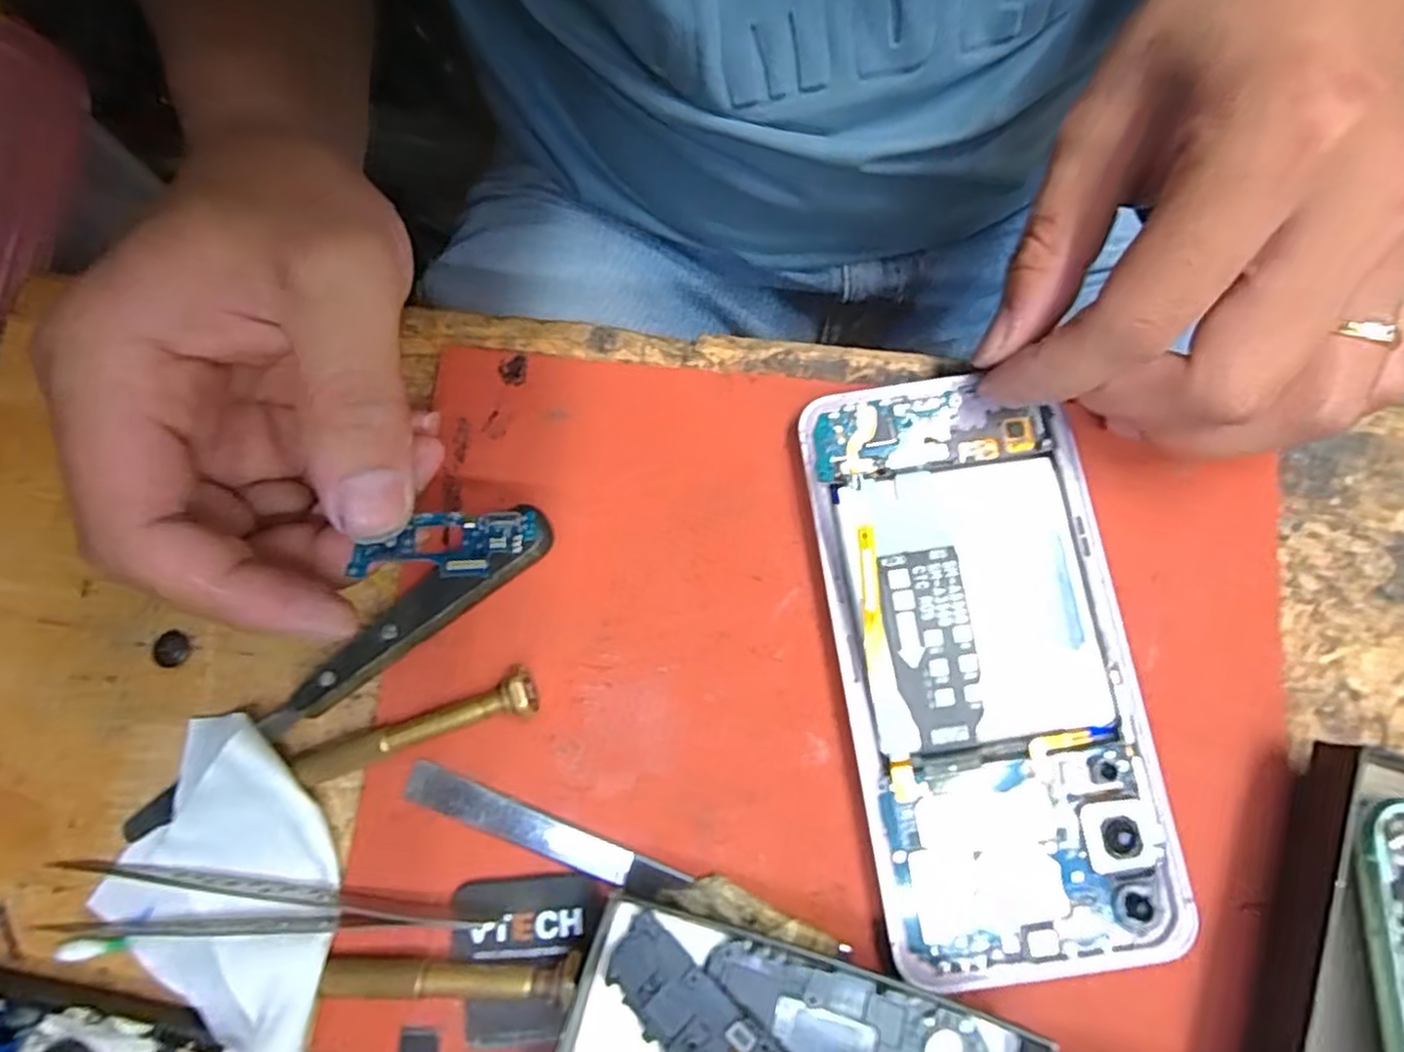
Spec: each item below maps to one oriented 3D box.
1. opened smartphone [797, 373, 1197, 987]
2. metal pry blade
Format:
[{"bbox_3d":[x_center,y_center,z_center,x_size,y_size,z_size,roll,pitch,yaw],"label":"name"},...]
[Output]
[{"bbox_3d":[0.076,0.036,0.199,0.078,0.008,0.160,-10,79,-1],"label":"opened smartphone"},{"bbox_3d":[-0.023,0.091,0.194,0.124,0.004,0.012,19,79,5],"label":"metal pry blade"}]

